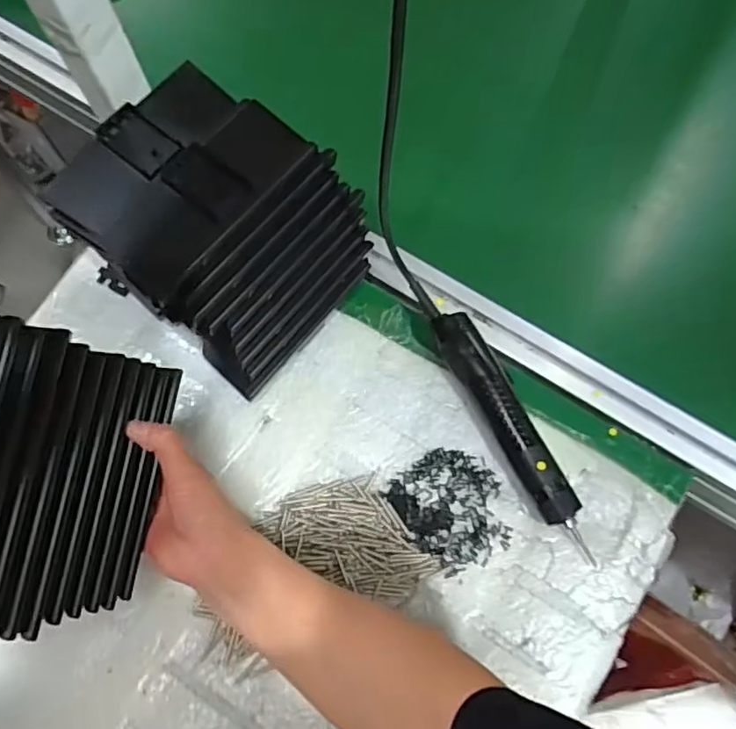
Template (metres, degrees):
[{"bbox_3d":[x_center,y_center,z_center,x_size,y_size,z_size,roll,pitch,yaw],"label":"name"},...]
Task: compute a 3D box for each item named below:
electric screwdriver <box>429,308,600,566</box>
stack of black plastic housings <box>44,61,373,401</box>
[{"bbox_3d":[0.127,0.056,0.531,0.037,0.039,0.226,-29,72,-8],"label":"electric screwdriver"},{"bbox_3d":[-0.127,-0.114,0.534,0.200,0.147,0.171,35,75,13],"label":"stack of black plastic housings"}]

